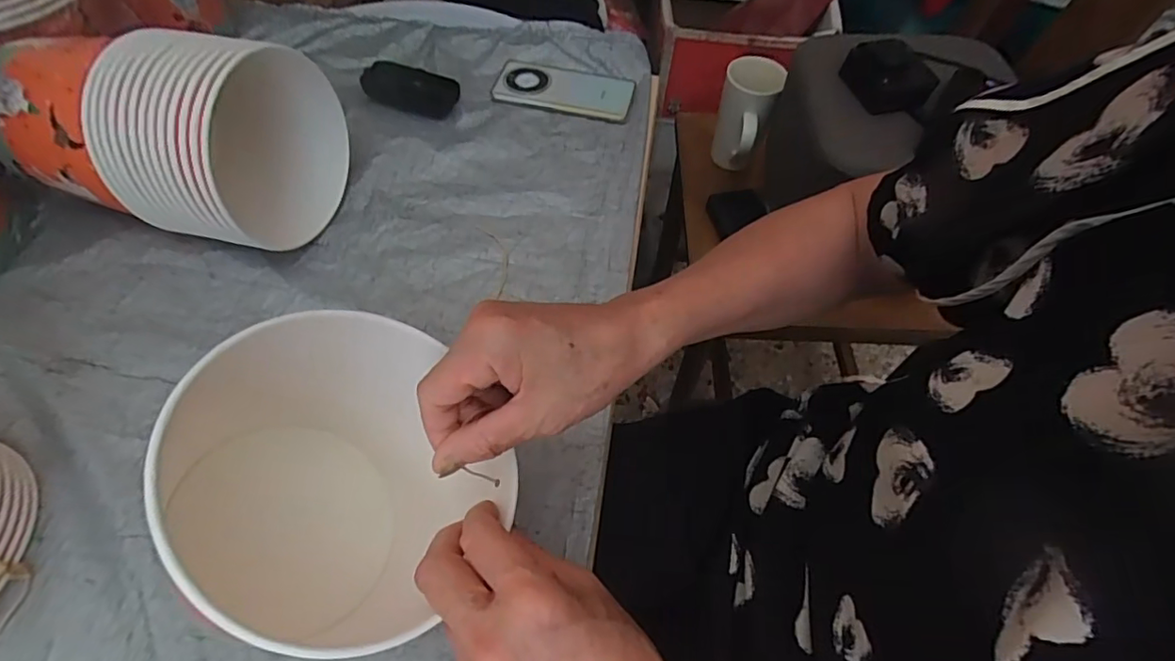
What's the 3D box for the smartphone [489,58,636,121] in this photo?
[{"bbox_3d":[-0.027,-0.290,0.665,0.161,0.011,0.083,10,57,2],"label":"smartphone"}]

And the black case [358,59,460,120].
[{"bbox_3d":[-0.200,-0.277,0.633,0.108,0.021,0.049,20,58,8],"label":"black case"}]

